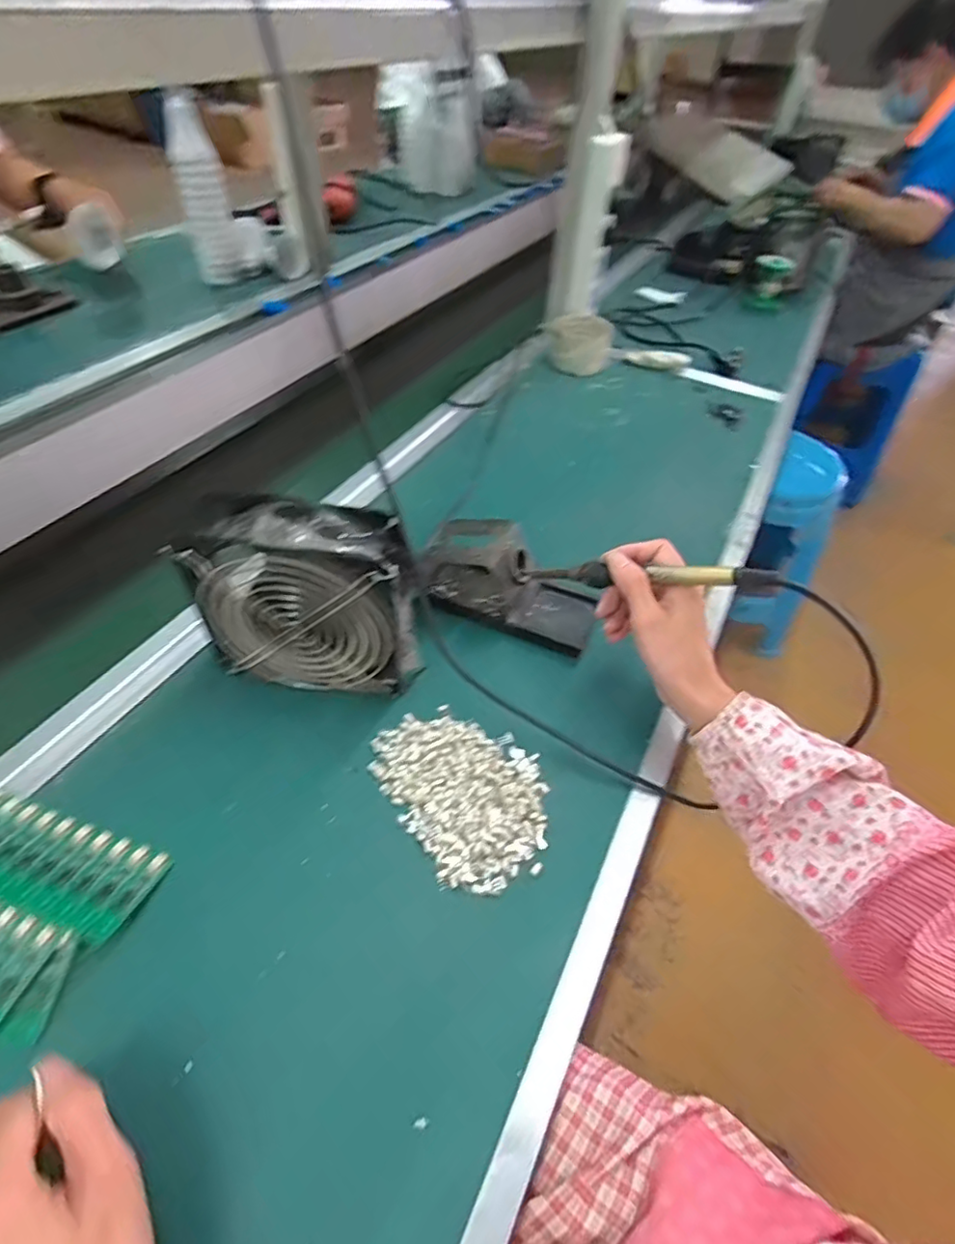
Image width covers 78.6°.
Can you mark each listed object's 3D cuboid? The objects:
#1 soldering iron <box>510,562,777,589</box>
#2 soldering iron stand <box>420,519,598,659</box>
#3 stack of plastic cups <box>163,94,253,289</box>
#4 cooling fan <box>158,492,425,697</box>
[{"bbox_3d":[0.111,-0.033,0.437,0.207,0.023,0.024,3,38,43],"label":"soldering iron"},{"bbox_3d":[0.029,-0.036,0.528,0.162,0.085,0.081,22,50,15],"label":"soldering iron stand"},{"bbox_3d":[-0.477,-0.746,1.025,0.082,0.238,0.076,-25,54,-25],"label":"stack of plastic cups"},{"bbox_3d":[-0.123,-0.015,0.435,0.158,0.156,0.055,7,47,2],"label":"cooling fan"}]

